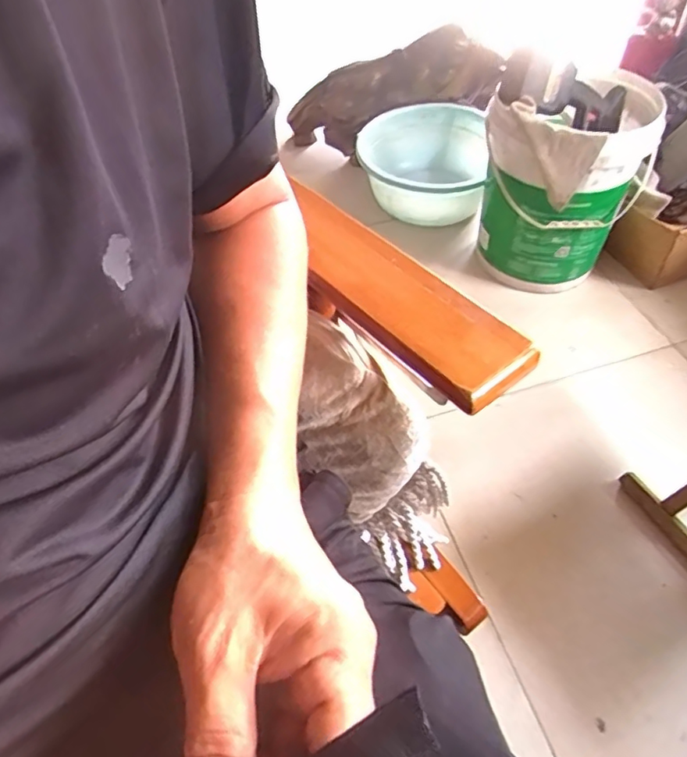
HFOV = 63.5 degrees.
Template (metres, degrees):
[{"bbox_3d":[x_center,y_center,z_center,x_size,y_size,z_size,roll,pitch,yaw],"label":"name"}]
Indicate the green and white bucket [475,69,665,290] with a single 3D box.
[{"bbox_3d":[0.435,-0.377,1.142,0.269,0.397,0.258,-2,51,2],"label":"green and white bucket"}]

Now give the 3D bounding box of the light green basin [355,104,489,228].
[{"bbox_3d":[0.203,-0.553,1.428,0.330,0.183,0.352,3,51,6],"label":"light green basin"}]

